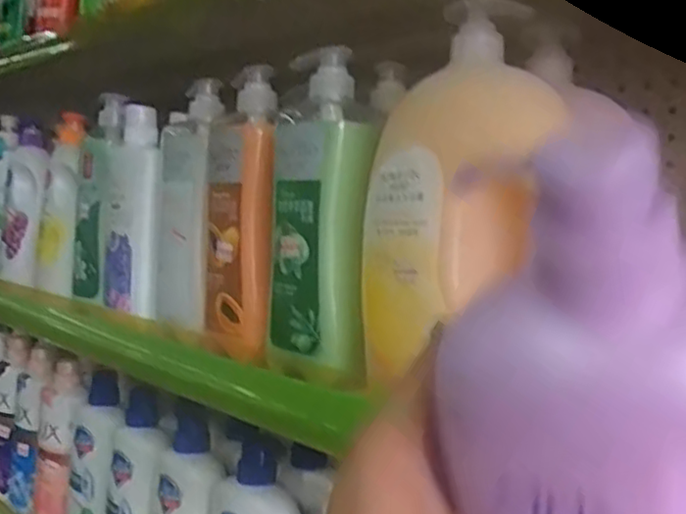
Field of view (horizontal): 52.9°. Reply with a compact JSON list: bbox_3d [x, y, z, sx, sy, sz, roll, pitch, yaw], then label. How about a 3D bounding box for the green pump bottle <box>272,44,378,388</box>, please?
[{"bbox_3d":[-0.015,-0.034,0.518,0.065,0.242,0.065,1,4,-6],"label":"green pump bottle"}]

